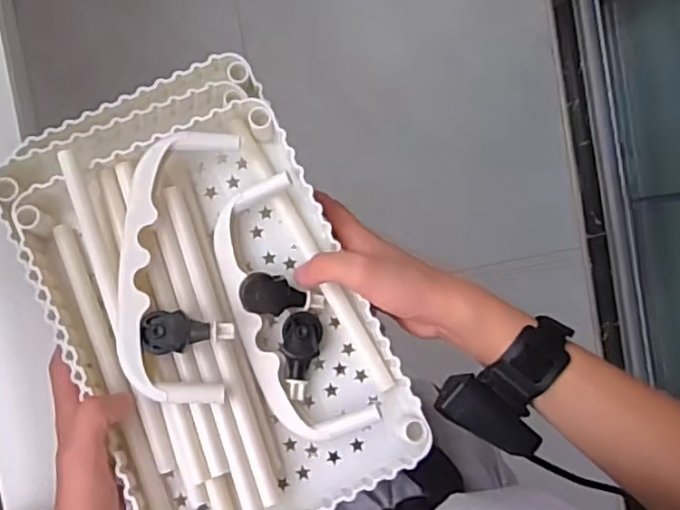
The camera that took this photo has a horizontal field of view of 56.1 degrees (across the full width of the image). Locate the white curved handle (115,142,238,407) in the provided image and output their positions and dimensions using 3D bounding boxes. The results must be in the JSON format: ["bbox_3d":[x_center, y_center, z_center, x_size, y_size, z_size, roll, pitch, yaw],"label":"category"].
[{"bbox_3d":[-0.112,0.005,0.434,0.073,0.028,0.182,3,86,-8],"label":"white curved handle"}]

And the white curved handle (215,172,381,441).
[{"bbox_3d":[-0.038,0.038,0.450,0.068,0.038,0.182,-20,90,-9],"label":"white curved handle"}]

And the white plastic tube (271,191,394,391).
[{"bbox_3d":[-0.005,0.026,0.467,0.013,0.019,0.160,-29,91,-9],"label":"white plastic tube"}]

